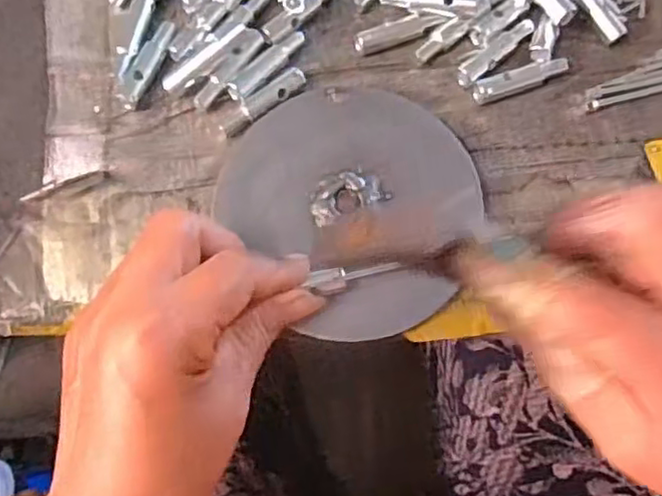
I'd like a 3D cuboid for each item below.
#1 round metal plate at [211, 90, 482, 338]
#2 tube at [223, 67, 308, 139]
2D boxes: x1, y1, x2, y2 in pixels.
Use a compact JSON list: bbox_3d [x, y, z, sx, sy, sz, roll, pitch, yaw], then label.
[{"bbox_3d":[0.013,-0.025,0.317,0.112,0.007,0.127,-35,74,-12],"label":"round metal plate"},{"bbox_3d":[-0.035,-0.075,0.335,0.049,0.008,0.013,-37,78,-10],"label":"tube"}]

